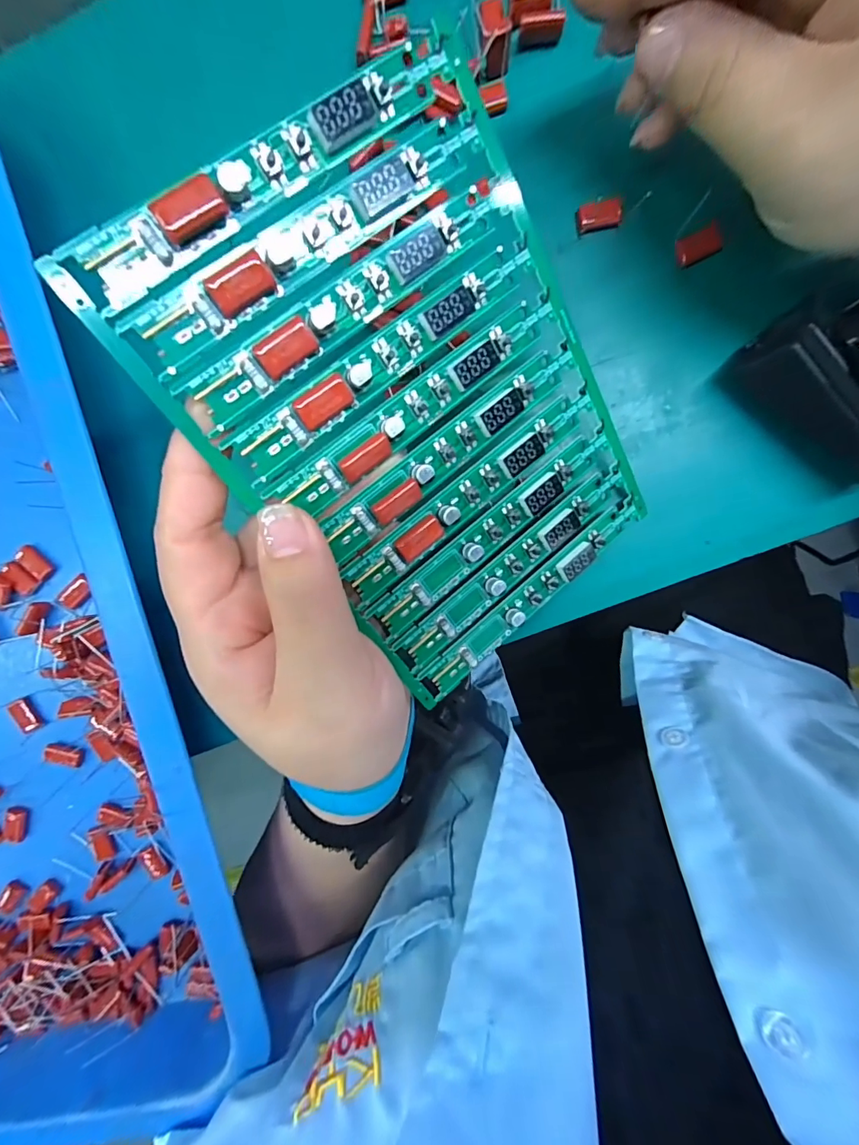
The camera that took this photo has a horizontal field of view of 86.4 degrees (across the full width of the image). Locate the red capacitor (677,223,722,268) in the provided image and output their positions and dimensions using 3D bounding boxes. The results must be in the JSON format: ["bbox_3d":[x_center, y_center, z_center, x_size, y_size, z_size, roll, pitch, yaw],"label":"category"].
[{"bbox_3d":[0.103,-0.125,0.174,0.015,0.004,0.010,-22,93,7],"label":"red capacitor"}]

